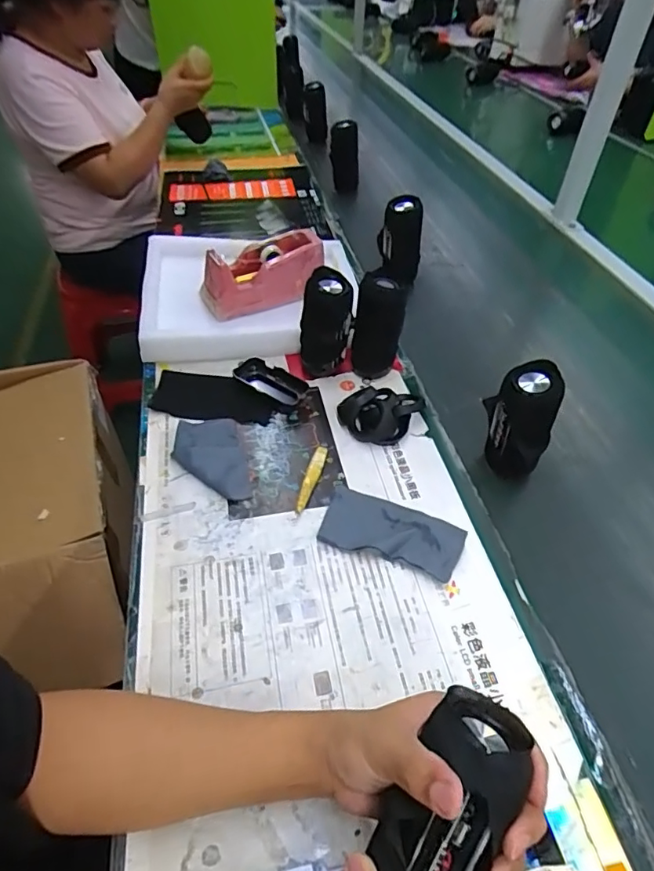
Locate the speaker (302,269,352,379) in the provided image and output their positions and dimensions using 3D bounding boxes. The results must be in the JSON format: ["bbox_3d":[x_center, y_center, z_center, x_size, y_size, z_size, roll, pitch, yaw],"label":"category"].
[{"bbox_3d":[-0.001,-0.154,0.709,0.067,0.137,0.057,3,45,1],"label":"speaker"}]

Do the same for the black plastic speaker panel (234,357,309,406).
[{"bbox_3d":[-0.078,-0.077,0.724,0.104,0.025,0.044,26,50,22],"label":"black plastic speaker panel"}]

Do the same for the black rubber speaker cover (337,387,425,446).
[{"bbox_3d":[0.073,-0.031,0.680,0.114,0.041,0.087,2,45,1],"label":"black rubber speaker cover"}]

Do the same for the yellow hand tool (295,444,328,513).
[{"bbox_3d":[-0.019,0.051,0.626,0.017,0.007,0.106,12,46,10],"label":"yellow hand tool"}]

